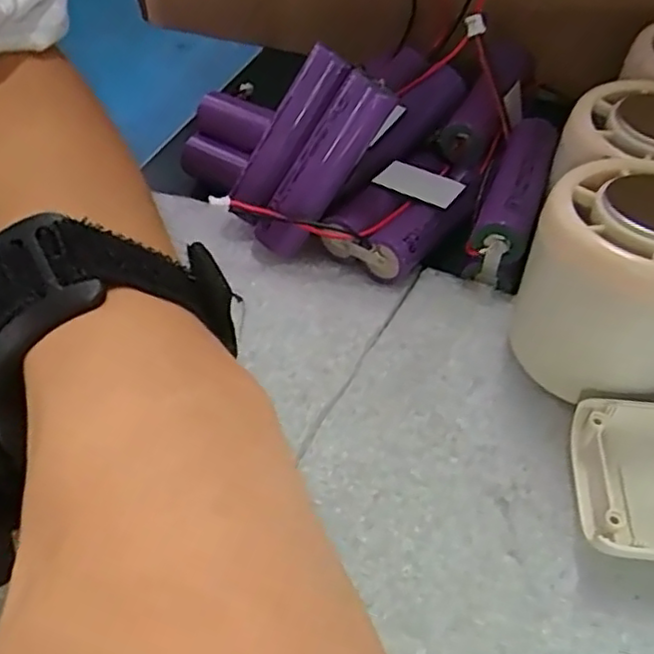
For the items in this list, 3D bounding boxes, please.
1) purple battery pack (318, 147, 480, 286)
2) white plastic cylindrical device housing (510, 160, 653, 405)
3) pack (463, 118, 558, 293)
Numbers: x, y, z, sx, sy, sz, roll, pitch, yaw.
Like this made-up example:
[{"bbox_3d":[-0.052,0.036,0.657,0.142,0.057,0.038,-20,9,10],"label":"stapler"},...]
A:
[{"bbox_3d":[0.029,-0.043,0.247,0.036,0.016,0.069,31,57,24],"label":"purple battery pack"},{"bbox_3d":[0.084,-0.011,0.193,0.053,0.061,0.049,0,50,0],"label":"white plastic cylindrical device housing"},{"bbox_3d":[0.067,-0.048,0.244,0.018,0.029,0.065,16,52,14],"label":"pack"}]

